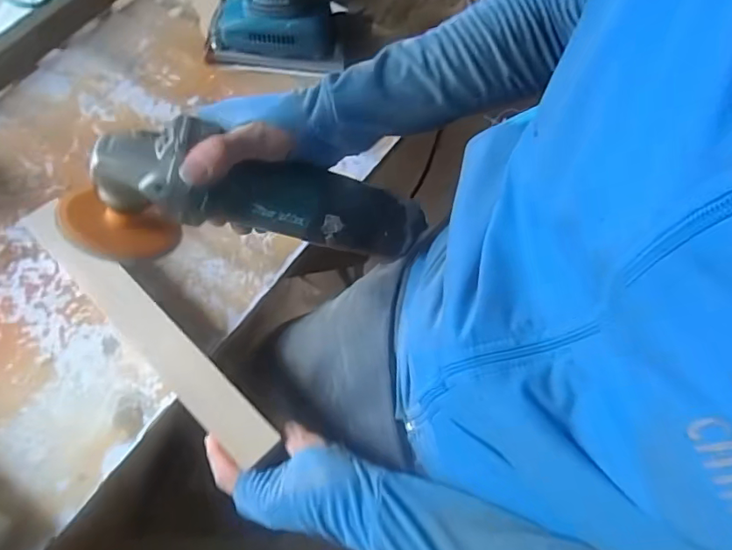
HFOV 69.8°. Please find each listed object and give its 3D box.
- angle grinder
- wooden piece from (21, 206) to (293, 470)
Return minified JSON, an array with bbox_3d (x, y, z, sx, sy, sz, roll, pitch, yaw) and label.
[{"bbox_3d":[-0.091,-0.066,0.425,0.282,0.092,0.078,2,63,-14],"label":"angle grinder"},{"bbox_3d":[-0.197,0.048,0.468,0.310,0.023,0.042,43,69,9],"label":"wooden piece"}]

